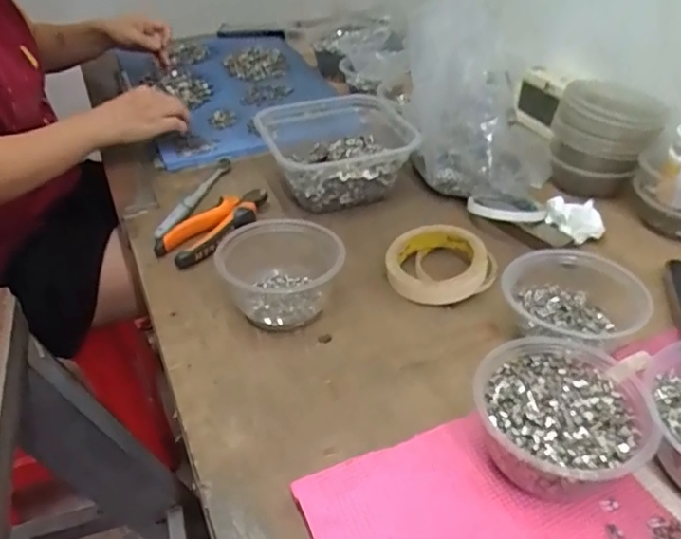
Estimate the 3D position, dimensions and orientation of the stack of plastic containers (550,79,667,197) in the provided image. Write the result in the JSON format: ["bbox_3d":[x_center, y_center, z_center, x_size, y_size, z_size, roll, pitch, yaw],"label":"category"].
[{"bbox_3d":[0.317,-0.162,0.717,0.110,0.101,0.097,18,41,22],"label":"stack of plastic containers"}]

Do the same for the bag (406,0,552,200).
[{"bbox_3d":[0.165,-0.202,0.699,0.166,0.203,0.132,8,39,11],"label":"bag"}]

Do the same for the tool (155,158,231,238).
[{"bbox_3d":[-0.177,-0.091,0.729,0.021,0.011,0.179,10,39,13],"label":"tool"}]

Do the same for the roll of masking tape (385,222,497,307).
[{"bbox_3d":[0.096,-0.006,0.602,0.099,0.031,0.094,0,38,0],"label":"roll of masking tape"}]

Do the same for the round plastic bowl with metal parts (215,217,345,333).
[{"bbox_3d":[-0.055,0.003,0.568,0.107,0.066,0.100,0,38,0],"label":"round plastic bowl with metal parts"}]

